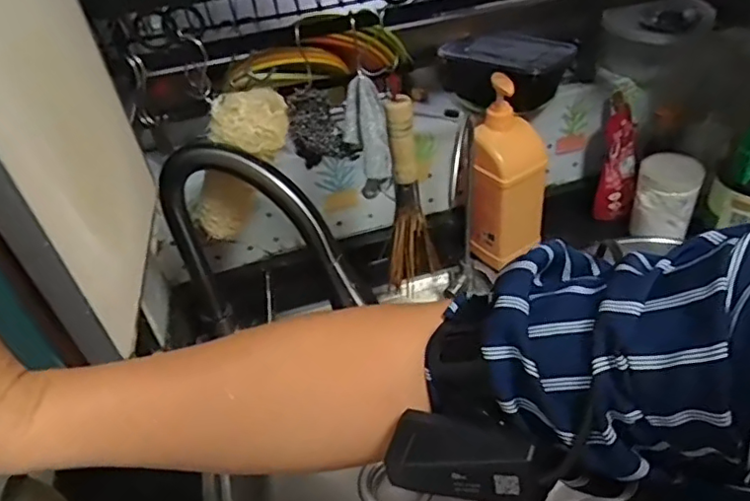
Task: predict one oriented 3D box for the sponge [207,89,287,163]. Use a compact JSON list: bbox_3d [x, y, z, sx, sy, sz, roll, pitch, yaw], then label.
[{"bbox_3d":[-0.125,-0.129,0.582,0.076,0.050,0.068,-15,41,-9],"label":"sponge"}]

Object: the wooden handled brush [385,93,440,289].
[{"bbox_3d":[0.037,-0.059,0.669,0.054,0.240,0.039,-2,41,7],"label":"wooden handled brush"}]

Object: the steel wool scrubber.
[{"bbox_3d":[-0.054,-0.123,0.592,0.065,0.085,0.030,1,41,11],"label":"steel wool scrubber"}]

